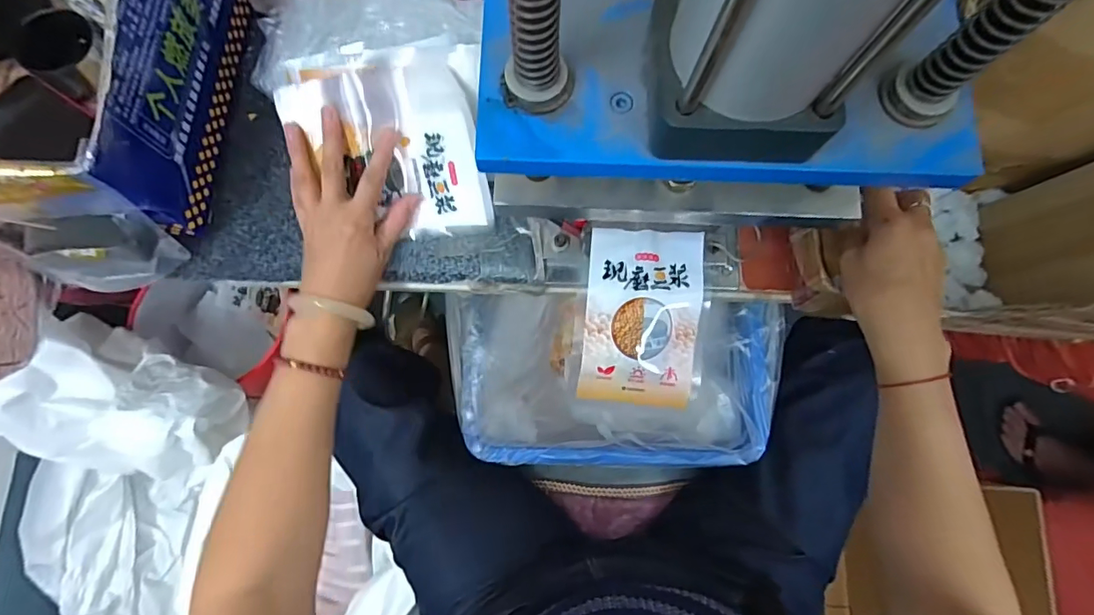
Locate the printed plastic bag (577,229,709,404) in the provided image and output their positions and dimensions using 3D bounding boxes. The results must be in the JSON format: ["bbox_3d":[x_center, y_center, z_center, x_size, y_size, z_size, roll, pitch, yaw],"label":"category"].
[{"bbox_3d":[0.079,0.008,0.412,0.094,0.034,0.140,6,78,0],"label":"printed plastic bag"}]

